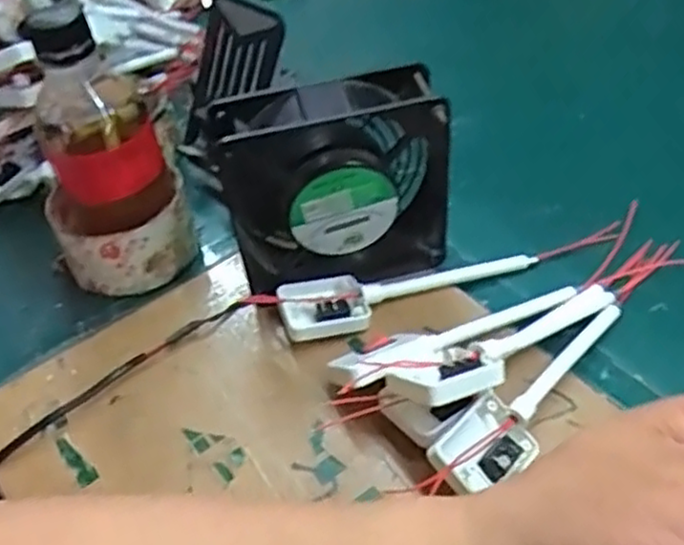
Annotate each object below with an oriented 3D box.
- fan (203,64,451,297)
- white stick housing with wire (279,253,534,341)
[{"bbox_3d":[-0.004,-0.042,0.395,0.118,0.123,0.046,-14,45,-8],"label":"fan"},{"bbox_3d":[0.040,0.008,0.418,0.155,0.022,0.038,-16,46,-9],"label":"white stick housing with wire"}]

